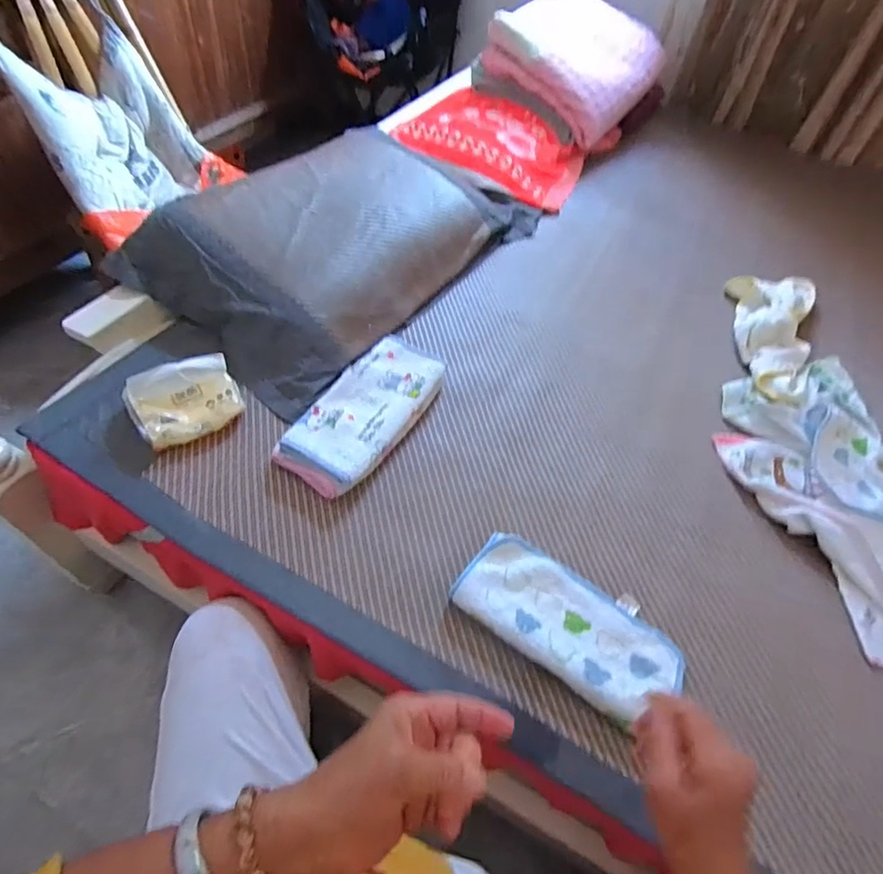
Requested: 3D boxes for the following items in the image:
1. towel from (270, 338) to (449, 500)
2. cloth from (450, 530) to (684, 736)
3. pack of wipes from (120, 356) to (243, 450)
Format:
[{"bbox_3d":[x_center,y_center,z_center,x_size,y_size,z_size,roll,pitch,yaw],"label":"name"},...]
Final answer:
[{"bbox_3d":[-0.102,-0.036,0.703,0.122,0.048,0.265,29,55,13],"label":"towel"},{"bbox_3d":[0.146,0.204,0.570,0.246,0.028,0.126,30,55,17],"label":"cloth"},{"bbox_3d":[-0.325,-0.044,0.652,0.124,0.070,0.080,-23,60,-23],"label":"pack of wipes"}]

